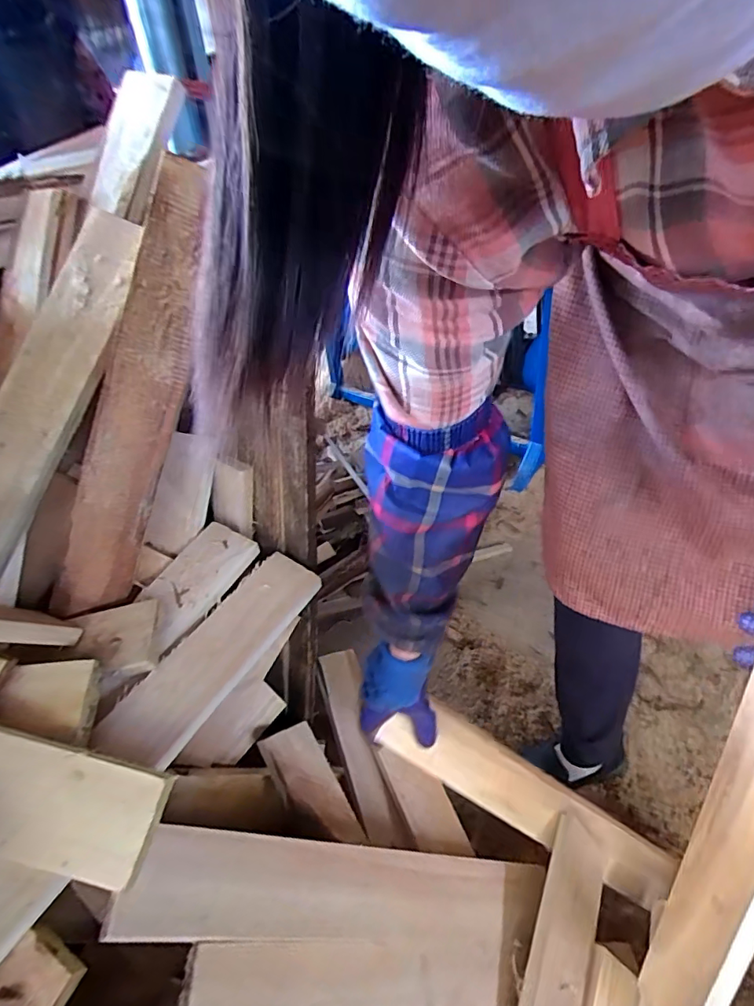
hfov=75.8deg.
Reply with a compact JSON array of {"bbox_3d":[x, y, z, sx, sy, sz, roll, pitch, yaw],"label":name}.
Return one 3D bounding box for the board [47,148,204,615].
[{"bbox_3d":[-0.244,-0.101,0.498,0.072,0.459,0.021,16,9,-21],"label":"board"}]

